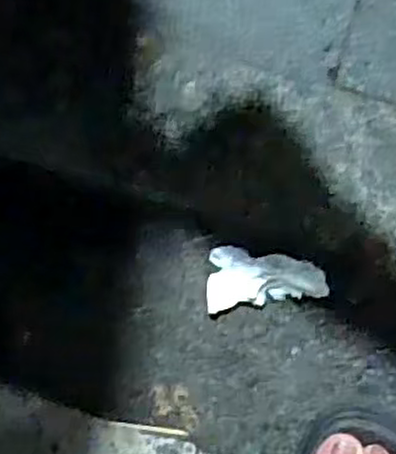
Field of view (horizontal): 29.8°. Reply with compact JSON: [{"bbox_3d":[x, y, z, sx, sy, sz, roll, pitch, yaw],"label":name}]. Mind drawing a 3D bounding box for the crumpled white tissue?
[{"bbox_3d":[0.046,0.034,0.522,0.083,0.019,0.042,-8,96,8],"label":"crumpled white tissue"}]

